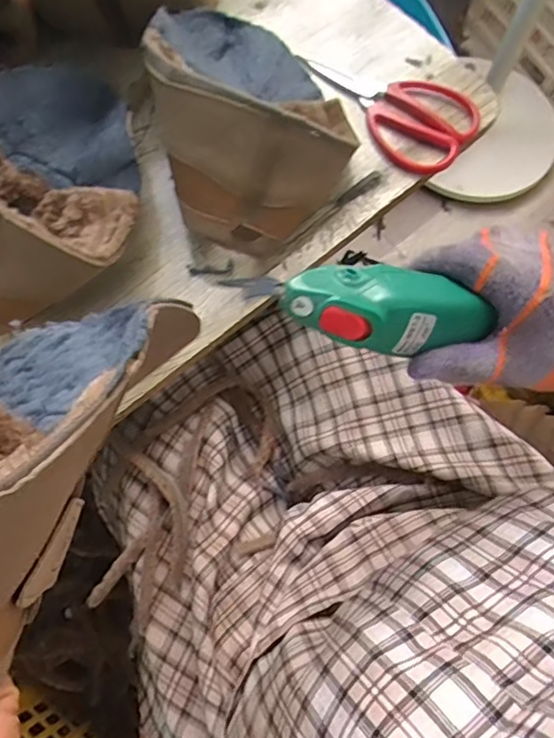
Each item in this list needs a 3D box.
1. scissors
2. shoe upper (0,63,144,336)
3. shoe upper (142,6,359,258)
[{"bbox_3d":[0.106,-0.263,0.562,0.180,0.015,0.088,41,75,14],"label":"scissors"},{"bbox_3d":[-0.193,-0.155,0.453,0.149,0.097,0.245,6,70,3],"label":"shoe upper"},{"bbox_3d":[-0.017,-0.235,0.496,0.165,0.116,0.268,-2,70,0],"label":"shoe upper"}]

